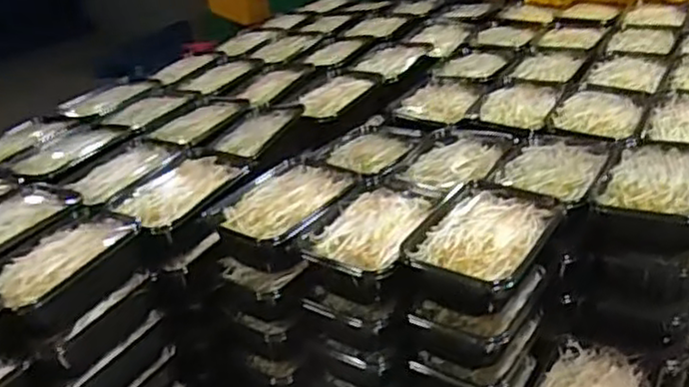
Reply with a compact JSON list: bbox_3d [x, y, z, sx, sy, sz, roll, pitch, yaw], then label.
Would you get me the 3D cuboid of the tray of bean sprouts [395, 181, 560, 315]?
[{"bbox_3d":[0.152,0.059,0.768,0.124,0.061,0.183,15,34,36],"label":"tray of bean sprouts"}]

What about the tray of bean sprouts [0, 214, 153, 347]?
[{"bbox_3d":[-0.328,0.096,0.838,0.108,0.068,0.180,15,34,36],"label":"tray of bean sprouts"}]

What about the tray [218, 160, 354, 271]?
[{"bbox_3d":[-0.073,0.026,0.880,0.143,0.058,0.180,7,30,25],"label":"tray"}]

